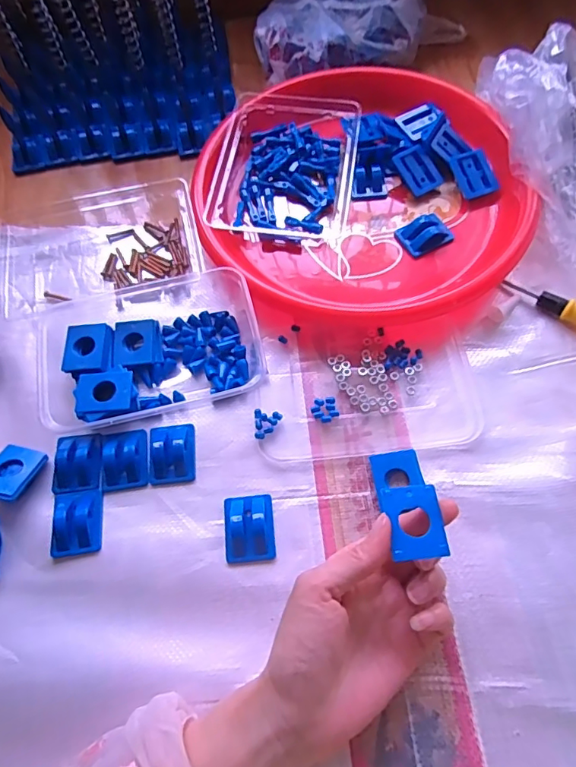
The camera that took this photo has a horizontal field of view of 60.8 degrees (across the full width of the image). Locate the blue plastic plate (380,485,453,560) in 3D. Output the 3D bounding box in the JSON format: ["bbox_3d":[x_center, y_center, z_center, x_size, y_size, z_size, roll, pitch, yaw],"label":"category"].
[{"bbox_3d":[0.072,0.078,0.279,0.031,0.006,0.039,-5,64,1],"label":"blue plastic plate"}]

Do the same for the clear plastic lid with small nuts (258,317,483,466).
[{"bbox_3d":[0.060,0.005,0.382,0.164,0.008,0.102,-7,64,1],"label":"clear plastic lid with small nuts"}]

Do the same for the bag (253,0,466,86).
[{"bbox_3d":[0.076,-0.395,0.539,0.234,0.059,0.113,-20,64,-6],"label":"bag"}]

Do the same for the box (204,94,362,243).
[{"bbox_3d":[0.000,-0.202,0.462,0.121,0.039,0.159,7,65,7],"label":"box"}]

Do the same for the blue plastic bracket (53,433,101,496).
[{"bbox_3d":[-0.157,0.057,0.363,0.037,0.010,0.045,-9,64,0],"label":"blue plastic bracket"}]

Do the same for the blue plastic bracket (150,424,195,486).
[{"bbox_3d":[-0.087,0.051,0.367,0.033,0.015,0.045,-7,64,0],"label":"blue plastic bracket"}]

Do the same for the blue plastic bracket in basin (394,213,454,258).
[{"bbox_3d":[0.122,-0.134,0.436,0.043,0.016,0.030,-26,65,-9],"label":"blue plastic bracket in basin"}]

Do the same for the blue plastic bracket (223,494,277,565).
[{"bbox_3d":[-0.027,0.099,0.338,0.034,0.015,0.045,-7,64,0],"label":"blue plastic bracket"}]

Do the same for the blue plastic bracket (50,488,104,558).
[{"bbox_3d":[-0.150,0.098,0.345,0.034,0.013,0.043,-11,64,-1],"label":"blue plastic bracket"}]

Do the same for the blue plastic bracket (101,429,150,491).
[{"bbox_3d":[-0.122,0.055,0.365,0.035,0.012,0.044,-9,64,0],"label":"blue plastic bracket"}]

